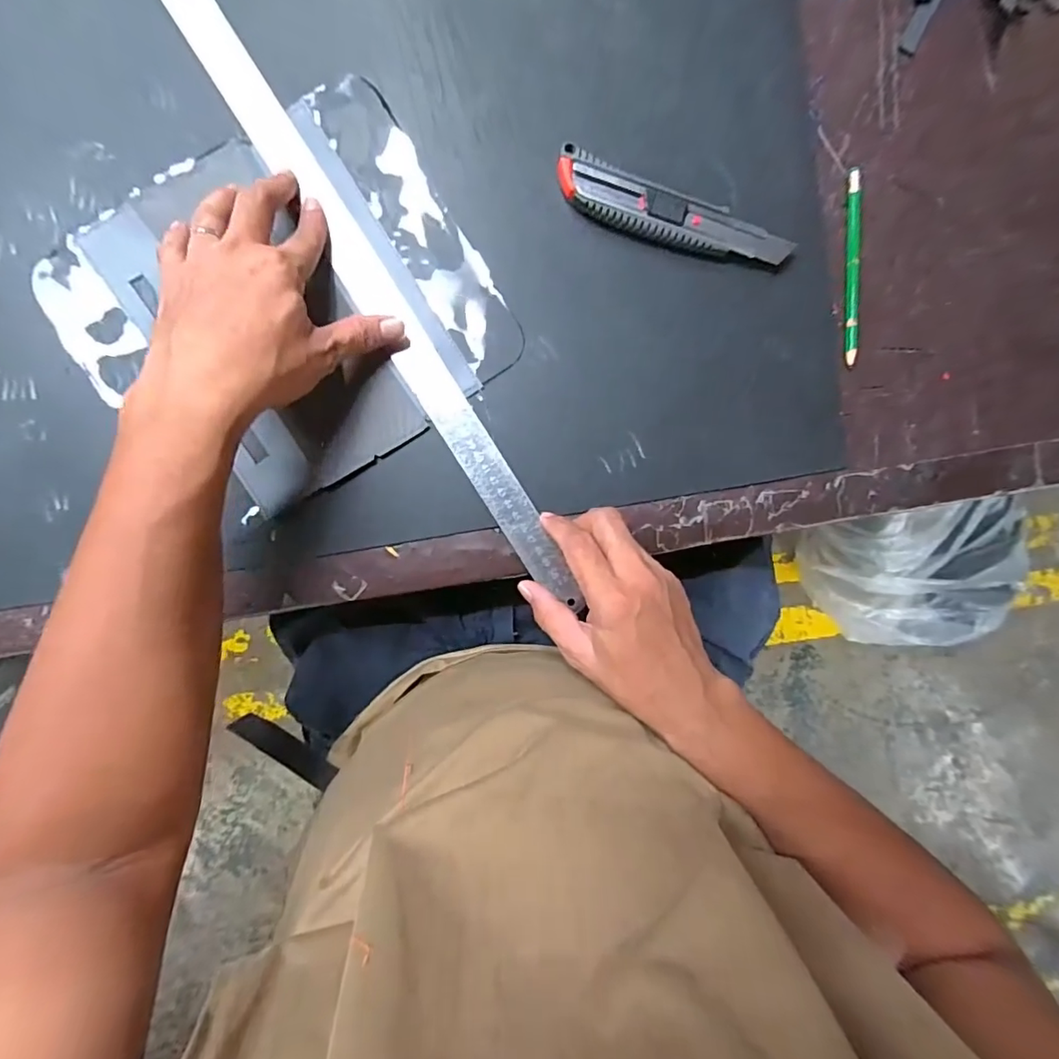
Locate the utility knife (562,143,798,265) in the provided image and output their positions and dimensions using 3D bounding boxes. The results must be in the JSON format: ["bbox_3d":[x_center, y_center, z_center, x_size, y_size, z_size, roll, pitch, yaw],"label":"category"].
[{"bbox_3d":[0.098,-0.216,0.359,0.167,0.012,0.034,20,93,-6],"label":"utility knife"}]

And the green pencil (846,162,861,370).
[{"bbox_3d":[0.236,-0.190,0.377,0.010,0.004,0.139,-2,95,-4],"label":"green pencil"}]

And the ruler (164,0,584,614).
[{"bbox_3d":[-0.107,-0.162,0.356,0.030,0.004,0.510,-32,95,-1],"label":"ruler"}]

